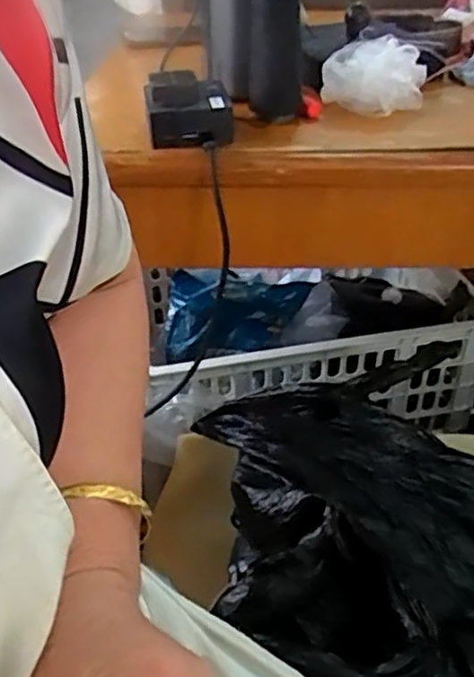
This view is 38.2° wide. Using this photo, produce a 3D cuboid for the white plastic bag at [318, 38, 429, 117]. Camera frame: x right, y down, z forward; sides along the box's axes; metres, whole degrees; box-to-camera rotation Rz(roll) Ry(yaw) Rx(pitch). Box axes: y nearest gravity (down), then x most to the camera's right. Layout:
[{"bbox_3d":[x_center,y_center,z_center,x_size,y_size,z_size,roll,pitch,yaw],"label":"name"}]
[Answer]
[{"bbox_3d":[0.128,-0.248,0.644,0.094,0.053,0.069,6,36,9],"label":"white plastic bag"}]

